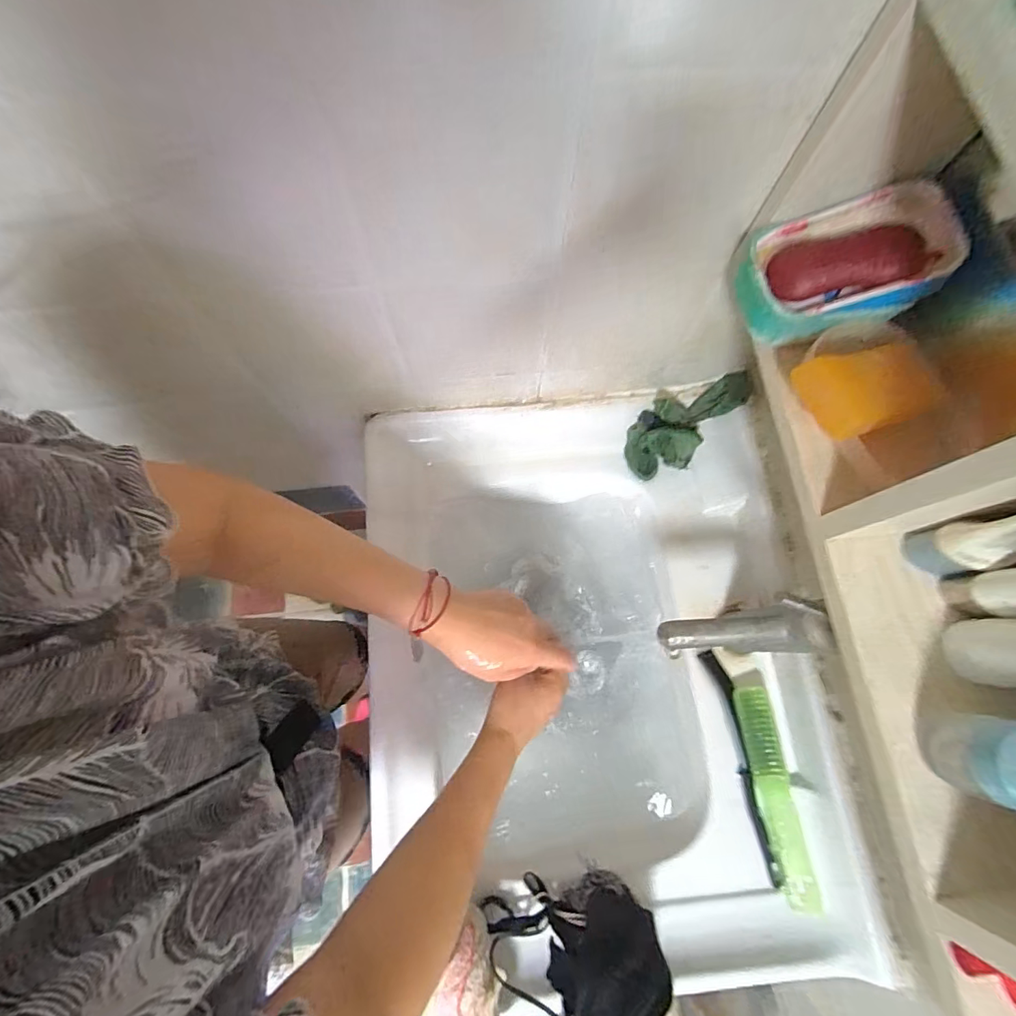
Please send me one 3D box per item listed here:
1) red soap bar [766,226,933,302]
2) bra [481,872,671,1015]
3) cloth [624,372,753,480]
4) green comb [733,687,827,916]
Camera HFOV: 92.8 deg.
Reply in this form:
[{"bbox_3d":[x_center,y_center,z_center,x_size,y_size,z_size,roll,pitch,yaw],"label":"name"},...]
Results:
[{"bbox_3d":[0.224,-0.162,0.322,0.090,0.029,0.028,0,74,19],"label":"red soap bar"},{"bbox_3d":[0.061,0.406,0.415,0.145,0.120,0.118,-14,76,-5],"label":"bra"},{"bbox_3d":[0.218,-0.107,0.594,0.167,0.059,0.085,-35,78,3],"label":"cloth"},{"bbox_3d":[0.280,0.299,0.512,0.031,0.039,0.203,-6,75,-3],"label":"green comb"}]

